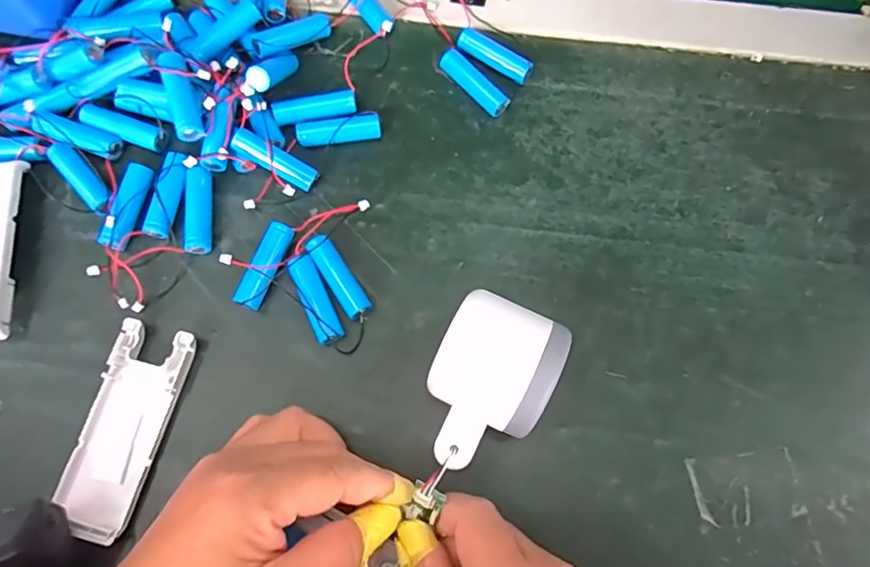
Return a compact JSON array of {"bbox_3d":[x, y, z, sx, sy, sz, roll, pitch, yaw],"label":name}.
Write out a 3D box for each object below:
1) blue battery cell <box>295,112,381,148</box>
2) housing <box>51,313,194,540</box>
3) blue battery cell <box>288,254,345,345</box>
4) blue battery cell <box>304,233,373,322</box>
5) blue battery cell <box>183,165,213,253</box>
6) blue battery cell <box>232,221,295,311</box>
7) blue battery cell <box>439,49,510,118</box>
[{"bbox_3d":[-0.058,-0.092,0.337,0.050,0.014,0.013,-9,74,-3],"label":"blue battery cell"},{"bbox_3d":[-0.160,0.074,0.287,0.039,0.011,0.104,14,74,3],"label":"housing"},{"bbox_3d":[-0.066,0.008,0.308,0.014,0.014,0.050,-24,75,-8],"label":"blue battery cell"},{"bbox_3d":[-0.054,-0.004,0.313,0.016,0.012,0.051,-34,77,-10],"label":"blue battery cell"},{"bbox_3d":[-0.136,-0.042,0.320,0.014,0.014,0.049,-7,74,-3],"label":"blue battery cell"},{"bbox_3d":[-0.095,-0.010,0.312,0.015,0.015,0.051,22,75,5],"label":"blue battery cell"},{"bbox_3d":[0.024,-0.125,0.349,0.015,0.013,0.050,-43,79,-12],"label":"blue battery cell"}]

